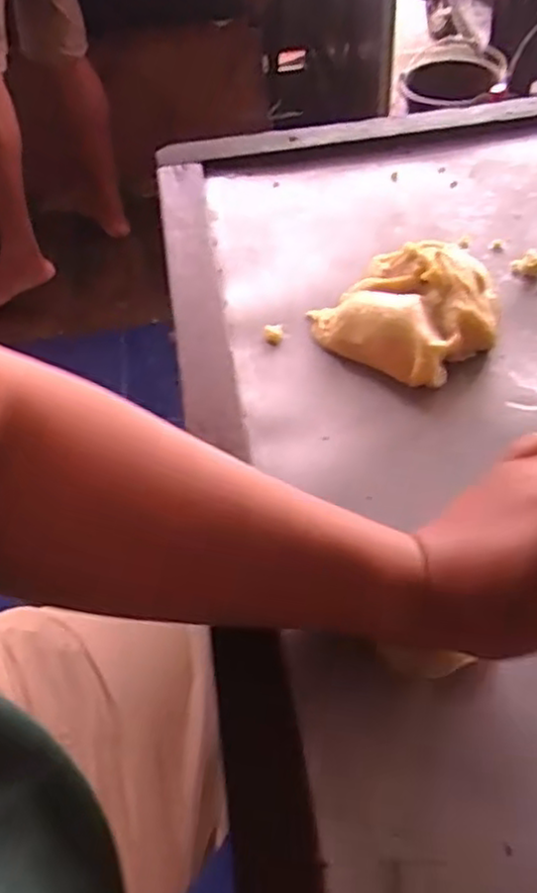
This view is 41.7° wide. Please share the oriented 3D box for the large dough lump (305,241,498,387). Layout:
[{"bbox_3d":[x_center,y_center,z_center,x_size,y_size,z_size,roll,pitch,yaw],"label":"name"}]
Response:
[{"bbox_3d":[0.107,-0.101,0.503,0.127,0.035,0.108,-35,58,-22],"label":"large dough lump"}]

